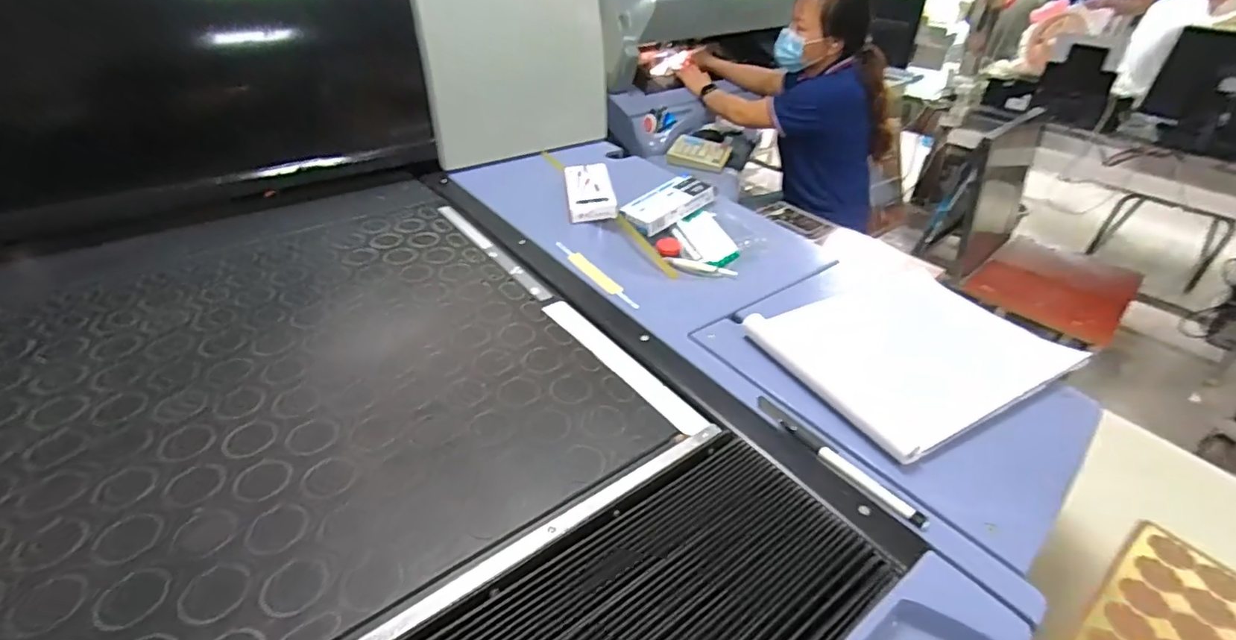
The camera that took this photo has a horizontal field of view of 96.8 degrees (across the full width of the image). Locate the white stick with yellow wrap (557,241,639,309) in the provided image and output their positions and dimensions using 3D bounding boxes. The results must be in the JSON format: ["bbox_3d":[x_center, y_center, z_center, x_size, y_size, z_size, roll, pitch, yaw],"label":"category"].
[{"bbox_3d":[-0.032,-0.063,0.730,0.023,0.005,0.183,-19,41,-27],"label":"white stick with yellow wrap"}]

